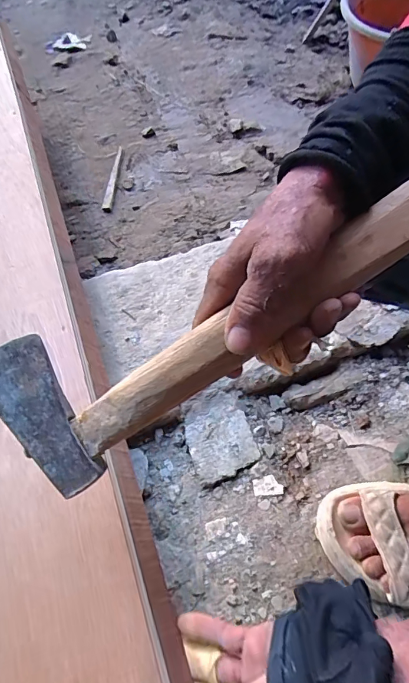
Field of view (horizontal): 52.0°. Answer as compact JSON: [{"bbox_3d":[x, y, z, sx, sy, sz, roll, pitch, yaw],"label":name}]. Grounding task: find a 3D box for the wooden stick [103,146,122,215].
[{"bbox_3d":[-0.181,-0.336,0.840,0.019,0.015,0.212,-2,57,4],"label":"wooden stick"}]

